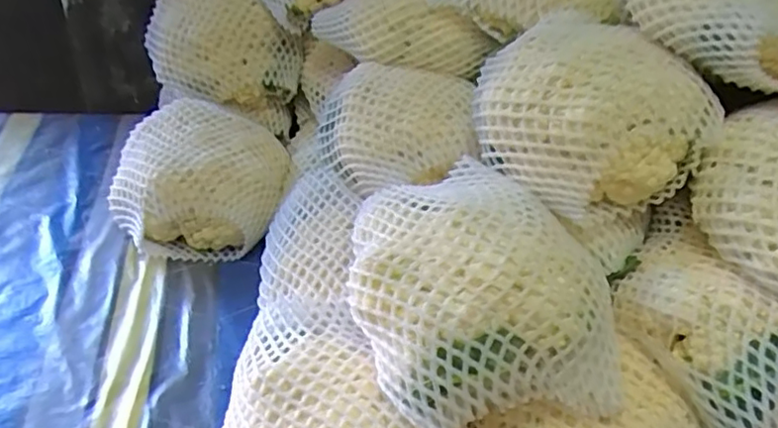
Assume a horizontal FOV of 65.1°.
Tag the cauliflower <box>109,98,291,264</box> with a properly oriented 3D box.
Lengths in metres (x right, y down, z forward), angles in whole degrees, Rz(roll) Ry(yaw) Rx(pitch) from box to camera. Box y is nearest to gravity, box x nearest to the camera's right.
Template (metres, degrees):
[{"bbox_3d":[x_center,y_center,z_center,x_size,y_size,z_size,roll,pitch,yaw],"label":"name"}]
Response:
[{"bbox_3d":[-0.235,-0.041,0.774,0.205,0.119,0.195,4,36,-4],"label":"cauliflower"}]

